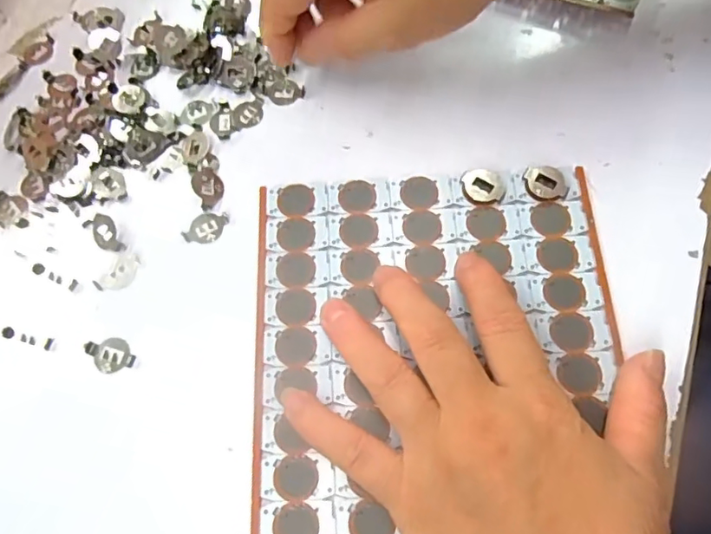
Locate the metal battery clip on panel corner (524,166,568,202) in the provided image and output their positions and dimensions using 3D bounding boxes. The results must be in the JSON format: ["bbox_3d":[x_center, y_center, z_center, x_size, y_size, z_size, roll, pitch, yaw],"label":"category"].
[{"bbox_3d":[0.092,-0.040,0.269,0.019,0.006,0.017,-1,69,2],"label":"metal battery clip on panel corner"}]

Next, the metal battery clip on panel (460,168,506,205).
[{"bbox_3d":[0.062,-0.039,0.271,0.020,0.005,0.018,-1,69,2],"label":"metal battery clip on panel"}]

